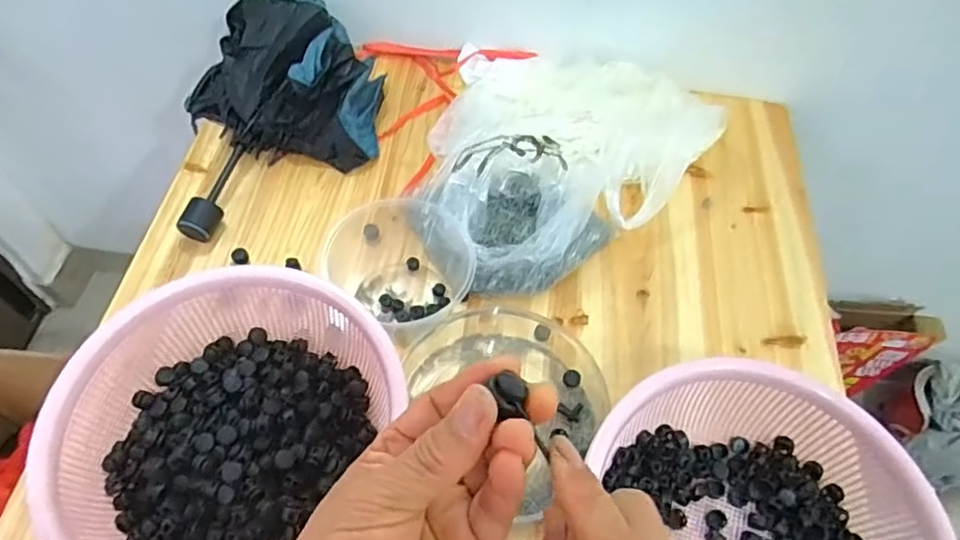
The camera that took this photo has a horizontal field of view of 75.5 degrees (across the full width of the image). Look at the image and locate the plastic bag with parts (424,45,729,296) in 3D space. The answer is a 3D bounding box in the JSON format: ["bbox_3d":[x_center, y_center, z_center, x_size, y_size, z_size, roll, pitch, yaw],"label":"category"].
[{"bbox_3d":[0.107,-0.126,0.733,0.335,0.078,0.356,12,58,4],"label":"plastic bag with parts"}]

